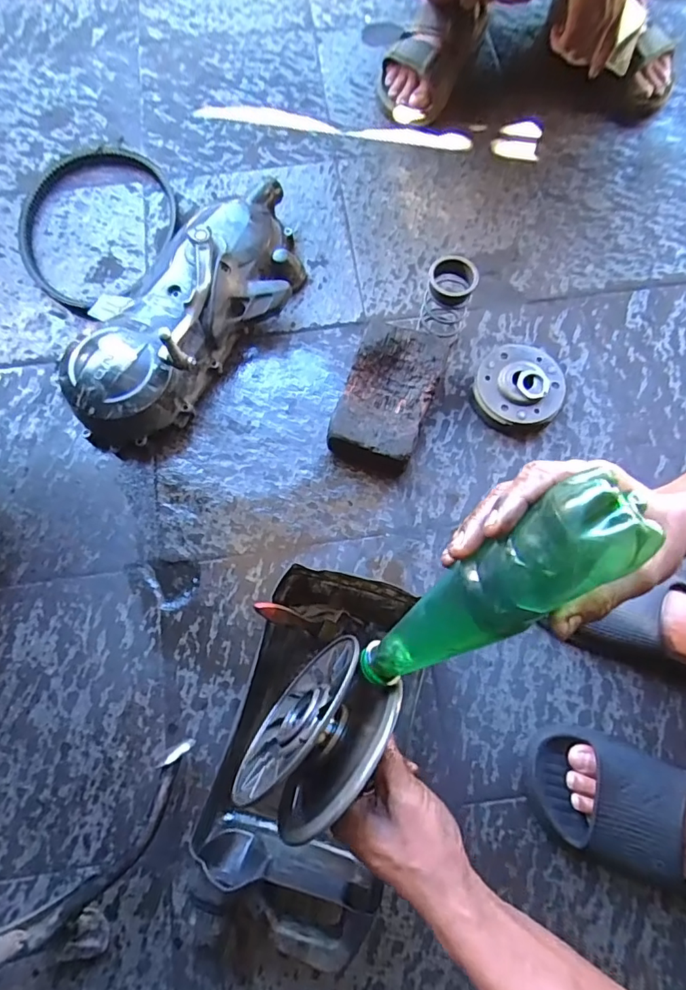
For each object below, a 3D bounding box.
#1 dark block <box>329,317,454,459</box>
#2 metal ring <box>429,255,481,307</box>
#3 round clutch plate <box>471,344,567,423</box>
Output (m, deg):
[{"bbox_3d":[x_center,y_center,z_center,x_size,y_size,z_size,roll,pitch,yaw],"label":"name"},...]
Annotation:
[{"bbox_3d":[0.058,-0.126,0.633,0.103,0.063,0.168,18,75,6],"label":"dark block"},{"bbox_3d":[0.130,-0.254,0.593,0.056,0.026,0.057,0,74,0],"label":"metal ring"},{"bbox_3d":[0.229,-0.143,0.650,0.108,0.040,0.115,0,74,0],"label":"round clutch plate"}]

